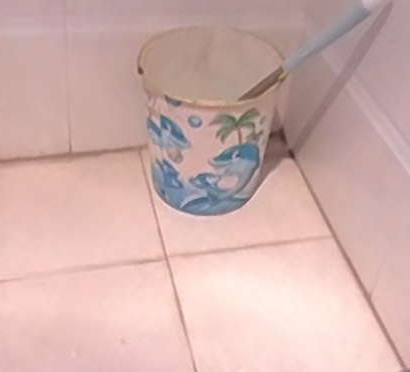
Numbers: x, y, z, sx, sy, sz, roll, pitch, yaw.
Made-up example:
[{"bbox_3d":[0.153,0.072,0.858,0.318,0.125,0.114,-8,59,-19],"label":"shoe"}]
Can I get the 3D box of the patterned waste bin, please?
[{"bbox_3d":[-0.002,-0.116,1.247,0.246,0.270,0.266,4,40,-4],"label":"patterned waste bin"}]

